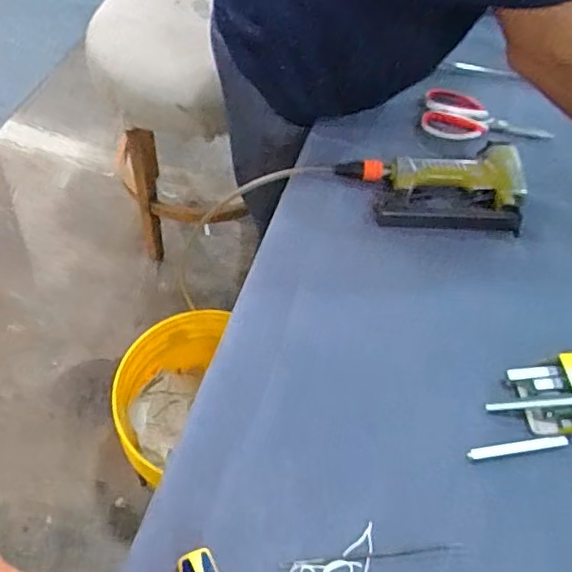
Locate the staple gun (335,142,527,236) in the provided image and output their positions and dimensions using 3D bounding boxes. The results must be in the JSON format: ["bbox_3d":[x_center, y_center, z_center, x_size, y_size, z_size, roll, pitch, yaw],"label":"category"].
[{"bbox_3d":[0.184,-0.128,0.769,0.235,0.039,0.128,5,56,1],"label":"staple gun"}]

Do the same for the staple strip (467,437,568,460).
[{"bbox_3d":[0.232,0.161,0.599,0.104,0.005,0.010,-7,56,-7],"label":"staple strip"}]

